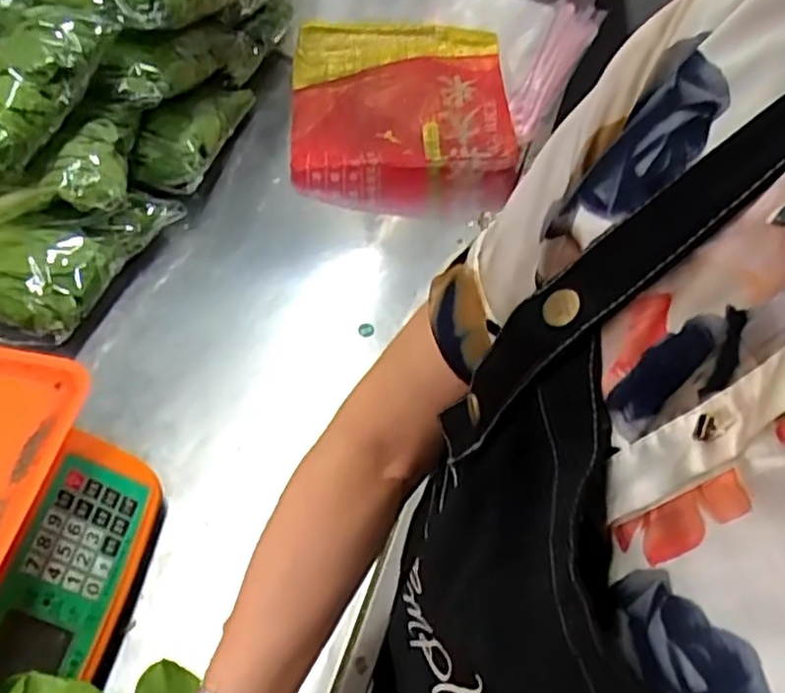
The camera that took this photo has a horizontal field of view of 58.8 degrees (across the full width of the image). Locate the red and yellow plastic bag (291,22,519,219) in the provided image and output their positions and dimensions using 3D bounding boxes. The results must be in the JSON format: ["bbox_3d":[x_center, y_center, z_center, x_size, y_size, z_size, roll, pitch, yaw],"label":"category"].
[{"bbox_3d":[0.012,-0.306,0.892,0.294,0.064,0.278,7,71,2],"label":"red and yellow plastic bag"}]

